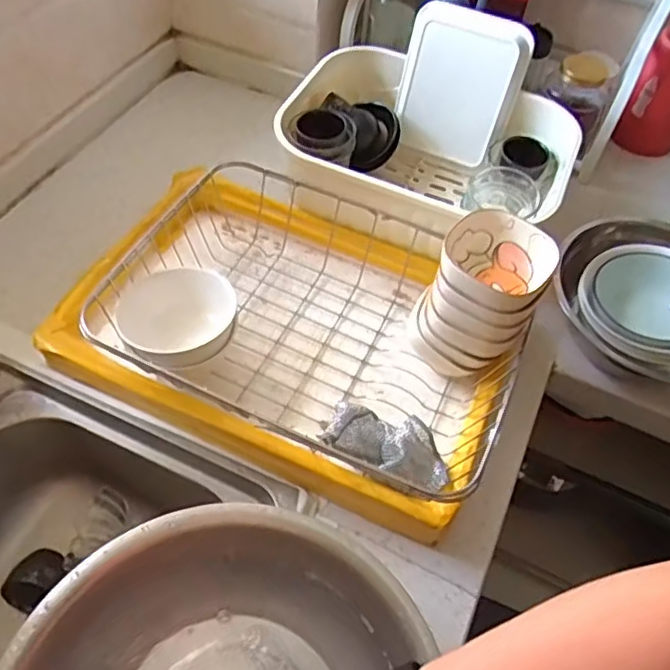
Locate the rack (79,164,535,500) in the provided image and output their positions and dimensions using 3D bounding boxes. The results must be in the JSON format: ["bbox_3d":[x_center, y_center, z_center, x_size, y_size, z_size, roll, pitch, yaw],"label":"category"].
[{"bbox_3d":[-0.008,-0.020,0.647,0.384,0.112,0.278,23,56,11],"label":"rack"}]

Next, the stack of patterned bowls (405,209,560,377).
[{"bbox_3d":[0.136,-0.028,0.602,0.096,0.160,0.087,26,57,13],"label":"stack of patterned bowls"}]

